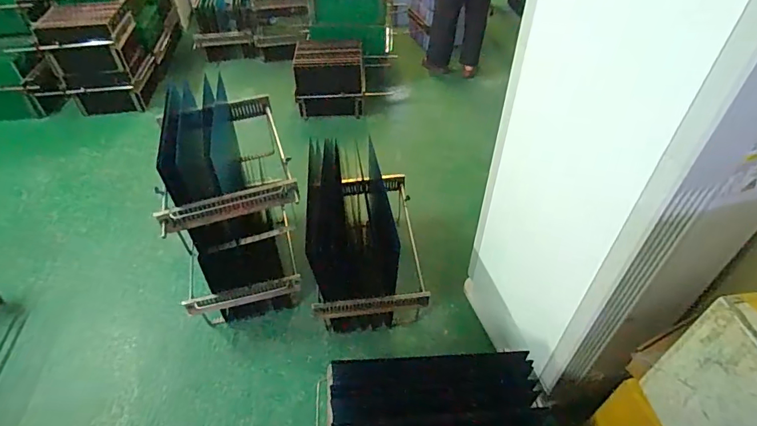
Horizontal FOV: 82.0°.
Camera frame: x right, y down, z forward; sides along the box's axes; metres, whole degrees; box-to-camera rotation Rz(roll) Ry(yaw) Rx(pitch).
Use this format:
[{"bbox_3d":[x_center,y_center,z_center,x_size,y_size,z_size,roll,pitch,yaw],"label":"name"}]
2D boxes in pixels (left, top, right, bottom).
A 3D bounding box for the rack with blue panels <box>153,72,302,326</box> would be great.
[{"bbox_3d":[-0.589,-0.054,1.717,0.464,0.846,0.612,-15,47,-15],"label":"rack with blue panels"}]

